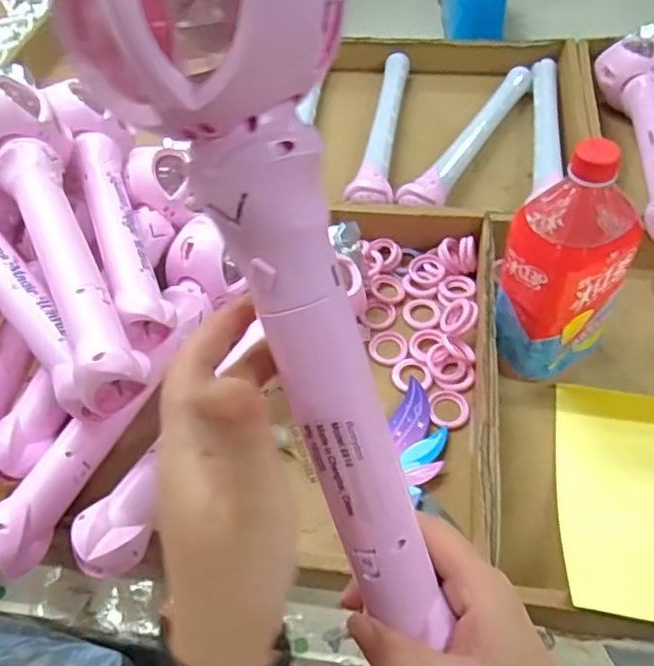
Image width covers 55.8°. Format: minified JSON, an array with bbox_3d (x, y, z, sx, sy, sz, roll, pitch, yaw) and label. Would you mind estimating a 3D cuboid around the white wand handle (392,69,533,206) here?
[{"bbox_3d":[0.172,-0.234,0.742,0.046,0.043,0.302,25,60,21],"label":"white wand handle"}]

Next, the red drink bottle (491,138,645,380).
[{"bbox_3d":[0.195,-0.057,0.499,0.090,0.215,0.101,24,59,20],"label":"red drink bottle"}]

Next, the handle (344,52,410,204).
[{"bbox_3d":[0.073,-0.257,0.766,0.047,0.041,0.313,6,55,9],"label":"handle"}]

